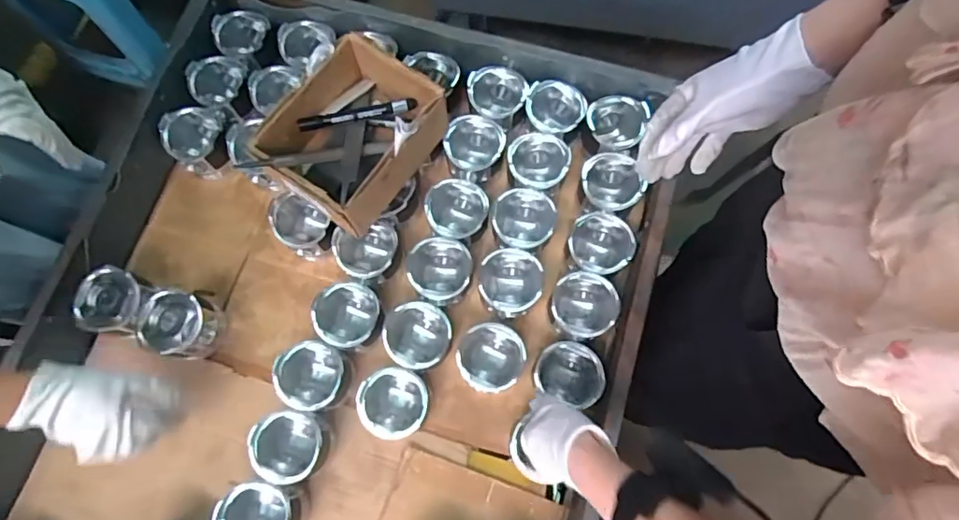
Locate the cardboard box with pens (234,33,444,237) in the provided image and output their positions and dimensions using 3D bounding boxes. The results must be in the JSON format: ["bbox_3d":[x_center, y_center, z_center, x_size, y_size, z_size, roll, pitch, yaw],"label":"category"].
[{"bbox_3d":[-0.159,-0.154,0.706,0.159,0.113,0.200,32,77,8],"label":"cardboard box with pens"}]

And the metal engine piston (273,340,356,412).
[{"bbox_3d":[-0.207,0.148,0.699,0.078,0.084,0.079,17,75,5],"label":"metal engine piston"}]

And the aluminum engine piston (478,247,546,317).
[{"bbox_3d":[0.041,0.035,0.740,0.083,0.079,0.085,3,74,1],"label":"aluminum engine piston"}]

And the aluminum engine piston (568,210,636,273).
[{"bbox_3d":[0.161,-0.018,0.746,0.080,0.068,0.082,-38,78,-10],"label":"aluminum engine piston"}]

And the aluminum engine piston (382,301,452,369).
[{"bbox_3d":[-0.078,0.102,0.720,0.082,0.078,0.079,0,74,0],"label":"aluminum engine piston"}]

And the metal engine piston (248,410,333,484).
[{"bbox_3d":[-0.229,0.231,0.683,0.091,0.095,0.083,-5,74,-1],"label":"metal engine piston"}]

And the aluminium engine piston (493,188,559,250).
[{"bbox_3d":[0.059,-0.049,0.761,0.084,0.078,0.087,22,76,6],"label":"aluminium engine piston"}]

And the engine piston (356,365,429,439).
[{"bbox_3d":[-0.105,0.180,0.693,0.083,0.074,0.081,0,74,0],"label":"engine piston"}]

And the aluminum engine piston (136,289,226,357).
[{"bbox_3d":[-0.386,0.082,0.722,0.079,0.069,0.090,19,75,5],"label":"aluminum engine piston"}]

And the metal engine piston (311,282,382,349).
[{"bbox_3d":[-0.169,0.078,0.728,0.078,0.079,0.080,-25,76,-7],"label":"metal engine piston"}]

